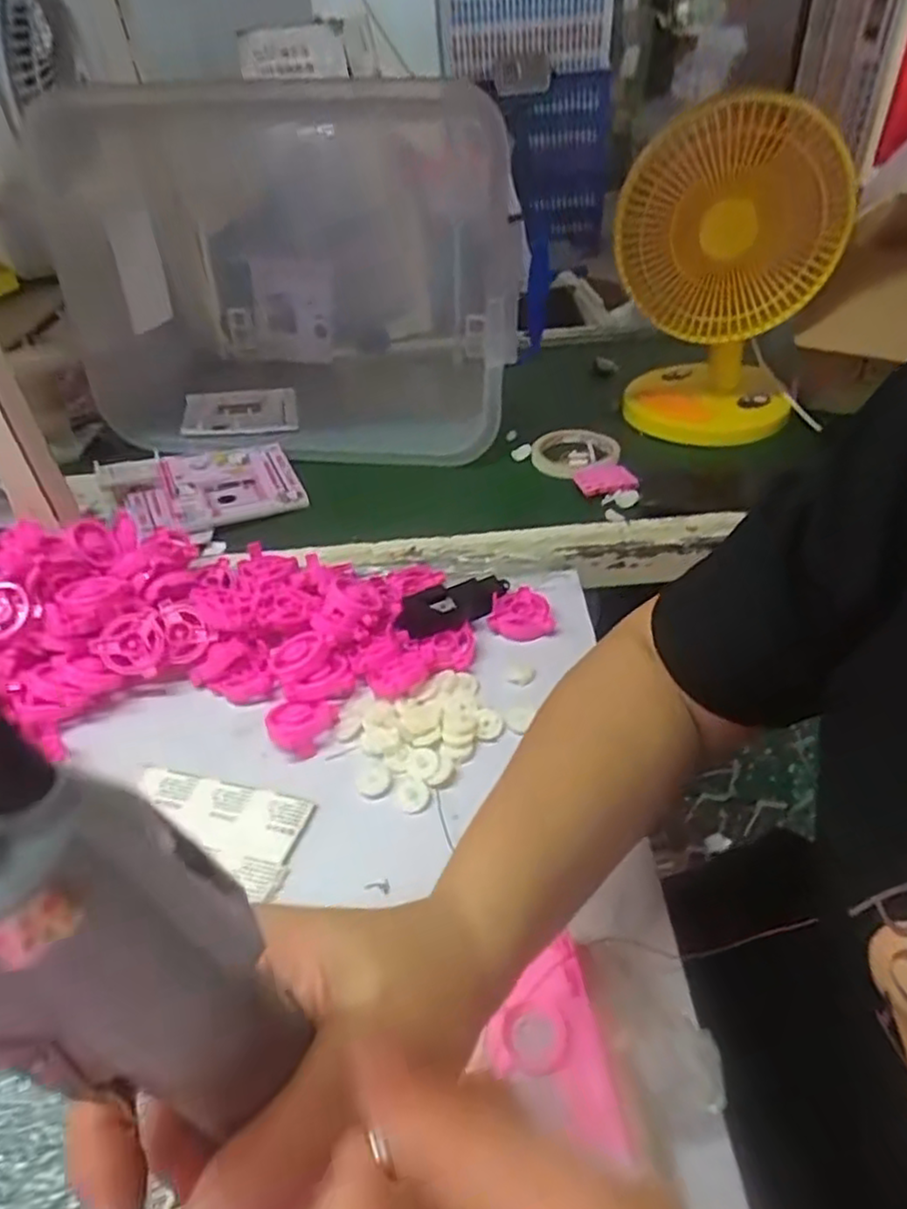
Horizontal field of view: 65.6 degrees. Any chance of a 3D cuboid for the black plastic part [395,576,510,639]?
[{"bbox_3d":[0.003,-0.003,0.597,0.101,0.025,0.034,-22,43,-18],"label":"black plastic part"}]

